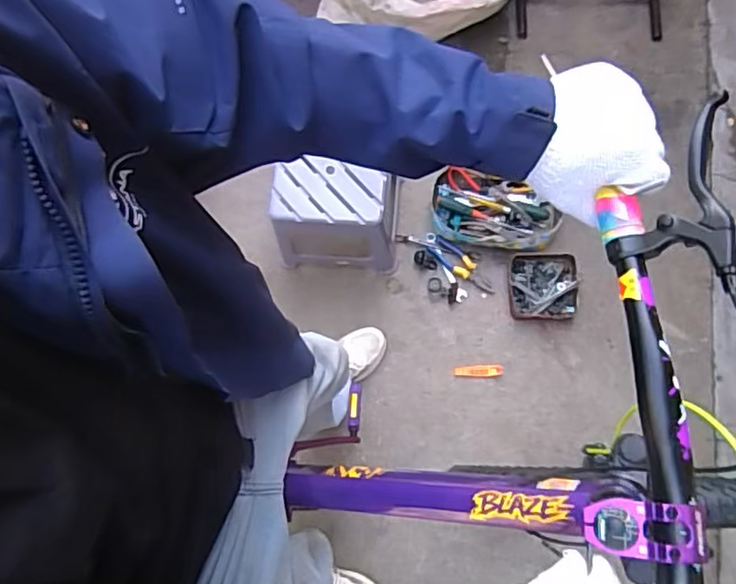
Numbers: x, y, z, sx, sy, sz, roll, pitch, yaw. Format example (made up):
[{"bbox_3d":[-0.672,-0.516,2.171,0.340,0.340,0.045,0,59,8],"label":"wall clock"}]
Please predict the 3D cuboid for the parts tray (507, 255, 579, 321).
[{"bbox_3d":[0.412,-0.015,1.424,0.152,0.025,0.155,2,74,3],"label":"parts tray"}]

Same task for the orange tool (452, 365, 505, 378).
[{"bbox_3d":[0.266,0.191,1.452,0.116,0.007,0.030,-2,74,1],"label":"orange tool"}]

